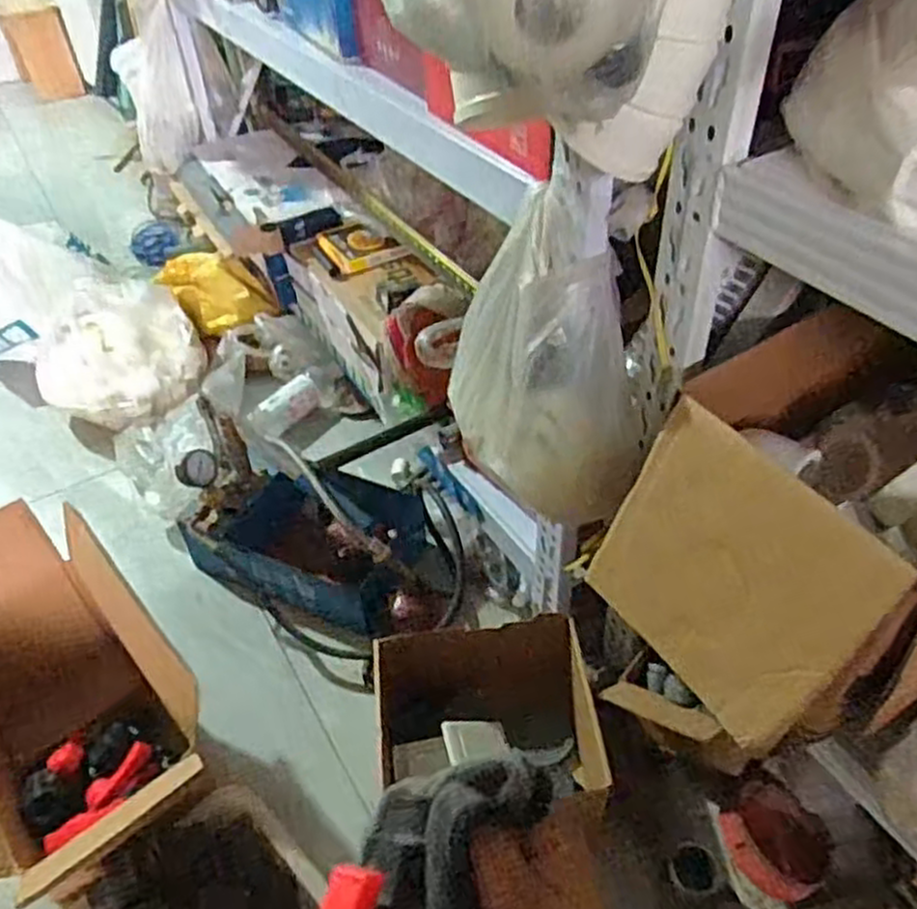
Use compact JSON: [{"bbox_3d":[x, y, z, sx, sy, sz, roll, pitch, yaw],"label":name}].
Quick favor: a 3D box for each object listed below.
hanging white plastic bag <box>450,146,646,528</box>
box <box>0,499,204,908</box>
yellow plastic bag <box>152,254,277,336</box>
[{"bbox_3d":[0.075,-0.092,0.674,0.178,0.279,0.139,3,43,7],"label":"hanging white plastic bag"},{"bbox_3d":[-0.425,0.274,0.804,0.239,0.233,0.411,-34,51,-28],"label":"box"},{"bbox_3d":[-0.461,-0.303,1.433,0.238,0.092,0.115,18,47,21],"label":"yellow plastic bag"}]

